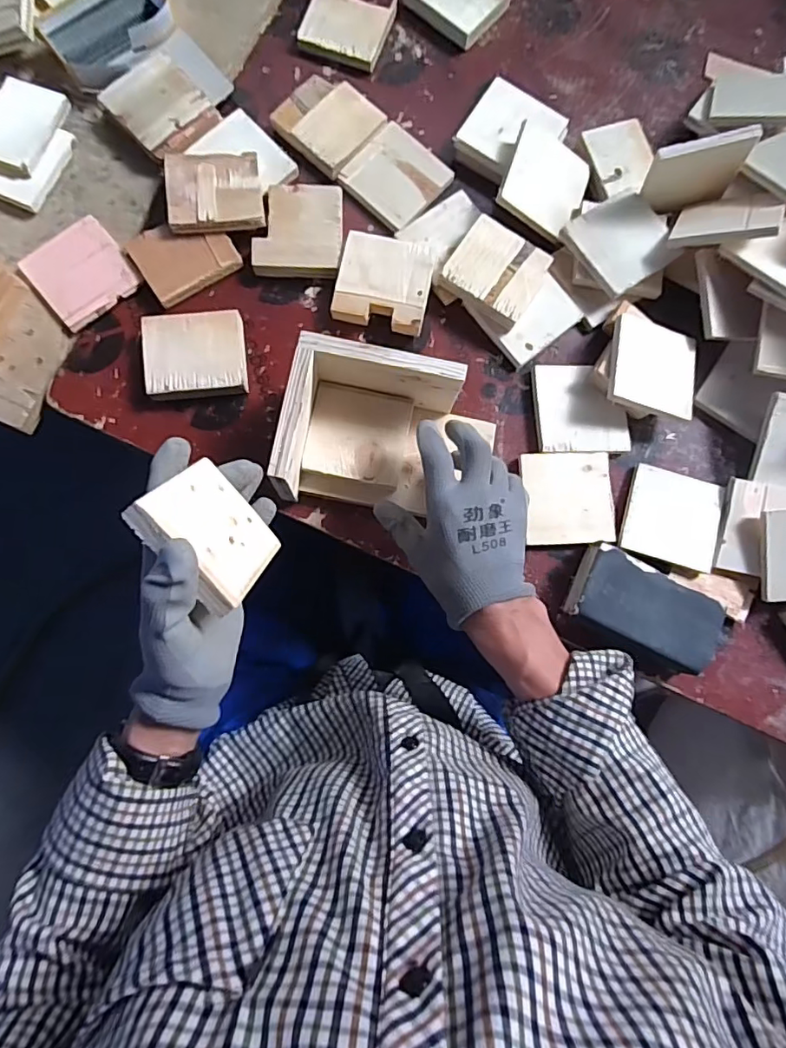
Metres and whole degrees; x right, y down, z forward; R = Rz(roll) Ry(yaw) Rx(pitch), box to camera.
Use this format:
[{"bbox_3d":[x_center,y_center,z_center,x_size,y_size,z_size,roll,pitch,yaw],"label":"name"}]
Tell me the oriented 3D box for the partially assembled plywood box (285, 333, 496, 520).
[{"bbox_3d":[-0.022,-0.081,0.489,0.142,0.094,0.134,11,82,-5],"label":"partially assembled plywood box"}]

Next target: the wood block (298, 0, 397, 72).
[{"bbox_3d":[-0.050,-0.551,0.598,0.089,0.020,0.082,20,82,-1],"label":"wood block"}]

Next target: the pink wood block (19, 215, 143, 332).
[{"bbox_3d":[-0.310,-0.250,0.536,0.088,0.009,0.091,-39,87,-7],"label":"pink wood block"}]

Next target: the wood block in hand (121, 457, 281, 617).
[{"bbox_3d":[-0.115,0.005,0.351,0.010,0.090,0.082,-33,104,20],"label":"wood block in hand"}]

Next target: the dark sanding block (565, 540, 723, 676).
[{"bbox_3d":[0.240,0.083,0.517,0.137,0.036,0.077,27,82,0],"label":"dark sanding block"}]

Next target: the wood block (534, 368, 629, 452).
[{"bbox_3d":[0.191,-0.117,0.548,0.092,0.009,0.090,-1,83,-4],"label":"wood block"}]

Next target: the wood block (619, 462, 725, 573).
[{"bbox_3d":[0.279,-0.007,0.537,0.089,0.012,0.091,17,82,-1],"label":"wood block"}]

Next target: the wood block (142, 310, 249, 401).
[{"bbox_3d":[-0.191,-0.163,0.524,0.092,0.022,0.079,-6,83,-4],"label":"wood block"}]

